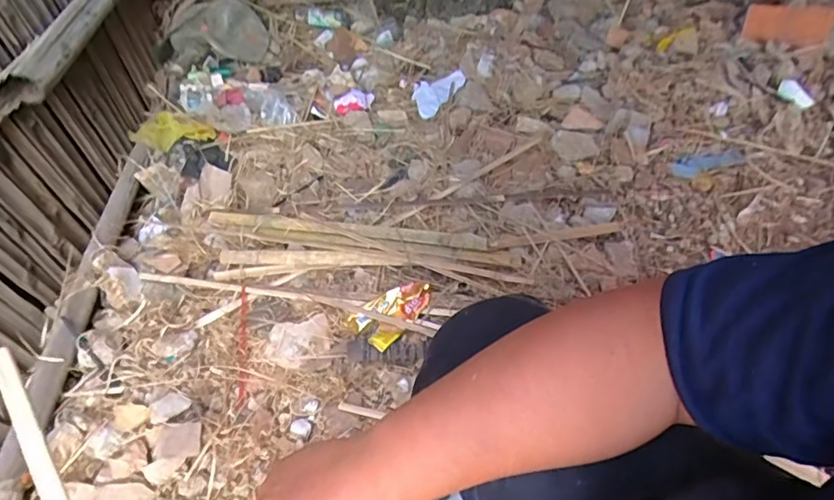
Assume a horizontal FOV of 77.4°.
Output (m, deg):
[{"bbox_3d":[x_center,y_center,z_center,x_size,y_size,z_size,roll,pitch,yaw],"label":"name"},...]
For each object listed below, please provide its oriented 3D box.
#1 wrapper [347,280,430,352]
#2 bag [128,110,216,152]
[{"bbox_3d":[-0.042,0.106,0.910,0.146,0.033,0.093,-34,56,-24],"label":"wrapper"},{"bbox_3d":[-0.596,-0.282,1.250,0.195,0.042,0.123,25,54,24],"label":"bag"}]

